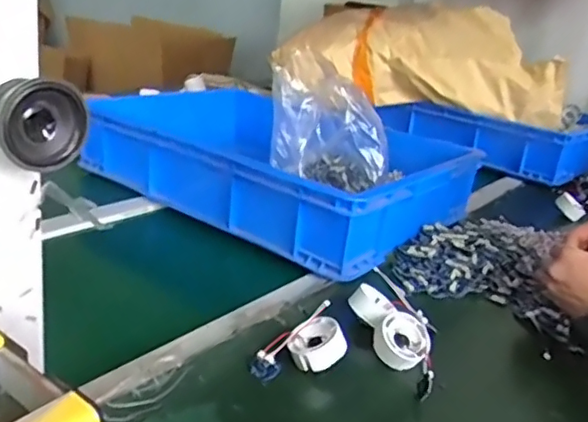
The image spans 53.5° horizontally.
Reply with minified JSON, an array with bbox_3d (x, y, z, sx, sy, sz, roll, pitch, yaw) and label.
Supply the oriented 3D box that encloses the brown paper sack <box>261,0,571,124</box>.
[{"bbox_3d":[0.309,-0.366,1.399,0.646,0.220,0.329,17,23,23],"label":"brown paper sack"}]

